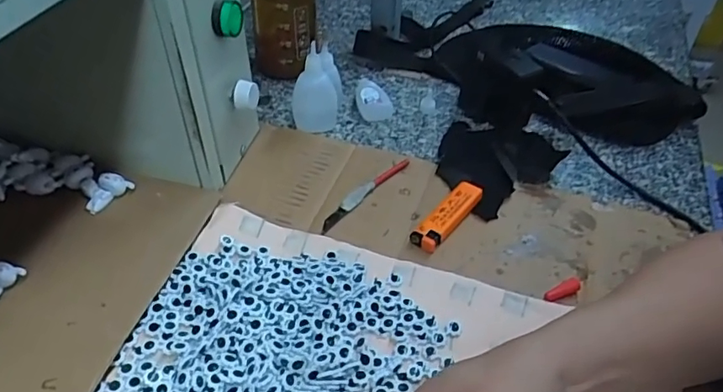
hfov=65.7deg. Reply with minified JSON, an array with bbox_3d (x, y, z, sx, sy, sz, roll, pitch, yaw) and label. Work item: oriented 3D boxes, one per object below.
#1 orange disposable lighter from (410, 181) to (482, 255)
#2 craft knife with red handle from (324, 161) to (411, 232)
[{"bbox_3d":[0.074,0.016,0.479,0.025,0.019,0.081,31,49,25],"label":"orange disposable lighter"},{"bbox_3d":[0.003,-0.004,0.505,0.013,0.009,0.115,33,50,26],"label":"craft knife with red handle"}]

